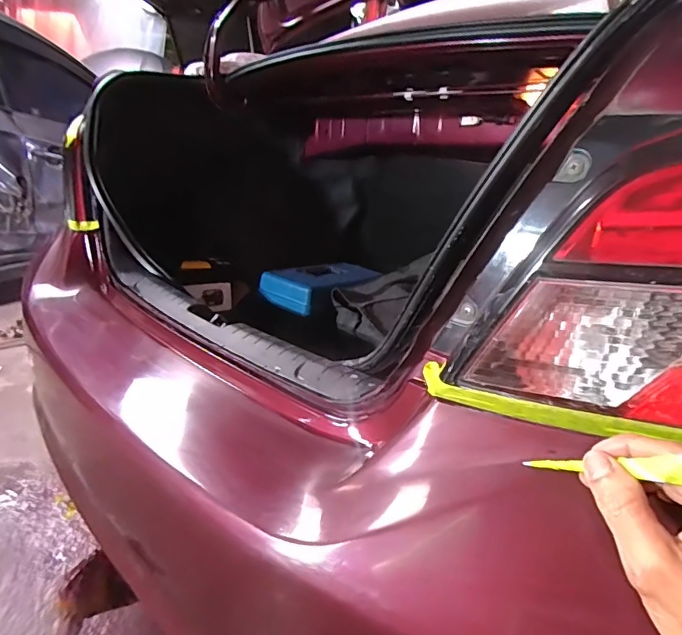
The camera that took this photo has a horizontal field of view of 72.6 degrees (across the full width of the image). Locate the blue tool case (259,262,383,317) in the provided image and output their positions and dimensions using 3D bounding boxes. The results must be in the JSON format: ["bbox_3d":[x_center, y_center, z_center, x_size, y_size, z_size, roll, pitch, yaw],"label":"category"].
[{"bbox_3d":[-0.041,-0.087,1.214,0.175,0.061,0.362,18,21,30],"label":"blue tool case"}]

